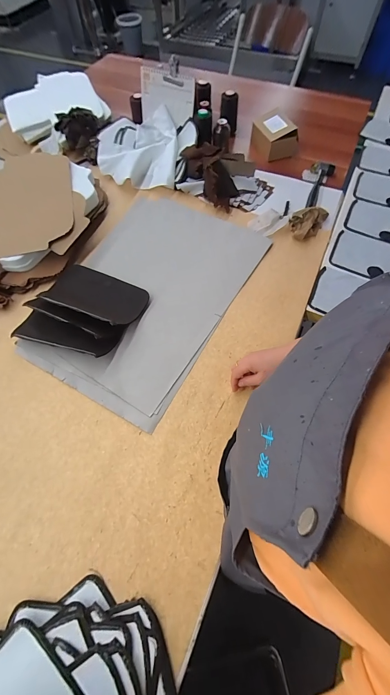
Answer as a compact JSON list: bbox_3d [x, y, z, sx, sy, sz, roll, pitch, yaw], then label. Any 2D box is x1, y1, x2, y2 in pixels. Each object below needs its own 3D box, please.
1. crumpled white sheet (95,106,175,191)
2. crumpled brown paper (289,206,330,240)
[{"bbox_3d":[-0.177,-0.633,0.867,0.262,0.103,0.258,3,63,2],"label":"crumpled white sheet"},{"bbox_3d":[0.301,-0.339,0.737,0.087,0.046,0.111,24,65,13],"label":"crumpled brown paper"}]

